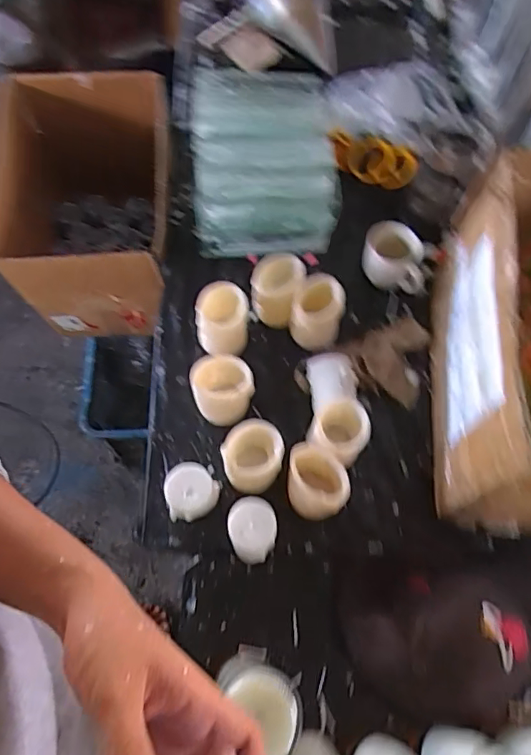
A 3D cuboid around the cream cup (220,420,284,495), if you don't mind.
[{"bbox_3d":[-0.016,0.107,0.665,0.072,0.100,0.069,1,65,-2],"label":"cream cup"}]

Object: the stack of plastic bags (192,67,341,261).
[{"bbox_3d":[-0.008,-0.349,0.841,0.209,0.114,0.283,-2,66,-4],"label":"stack of plastic bags"}]

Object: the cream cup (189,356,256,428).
[{"bbox_3d":[-0.057,0.016,0.697,0.079,0.085,0.070,-9,66,-7],"label":"cream cup"}]

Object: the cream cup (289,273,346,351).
[{"bbox_3d":[0.073,-0.095,0.750,0.071,0.087,0.076,1,65,-2],"label":"cream cup"}]

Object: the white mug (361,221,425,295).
[{"bbox_3d":[0.199,-0.182,0.796,0.098,0.076,0.066,20,66,6],"label":"white mug"}]

